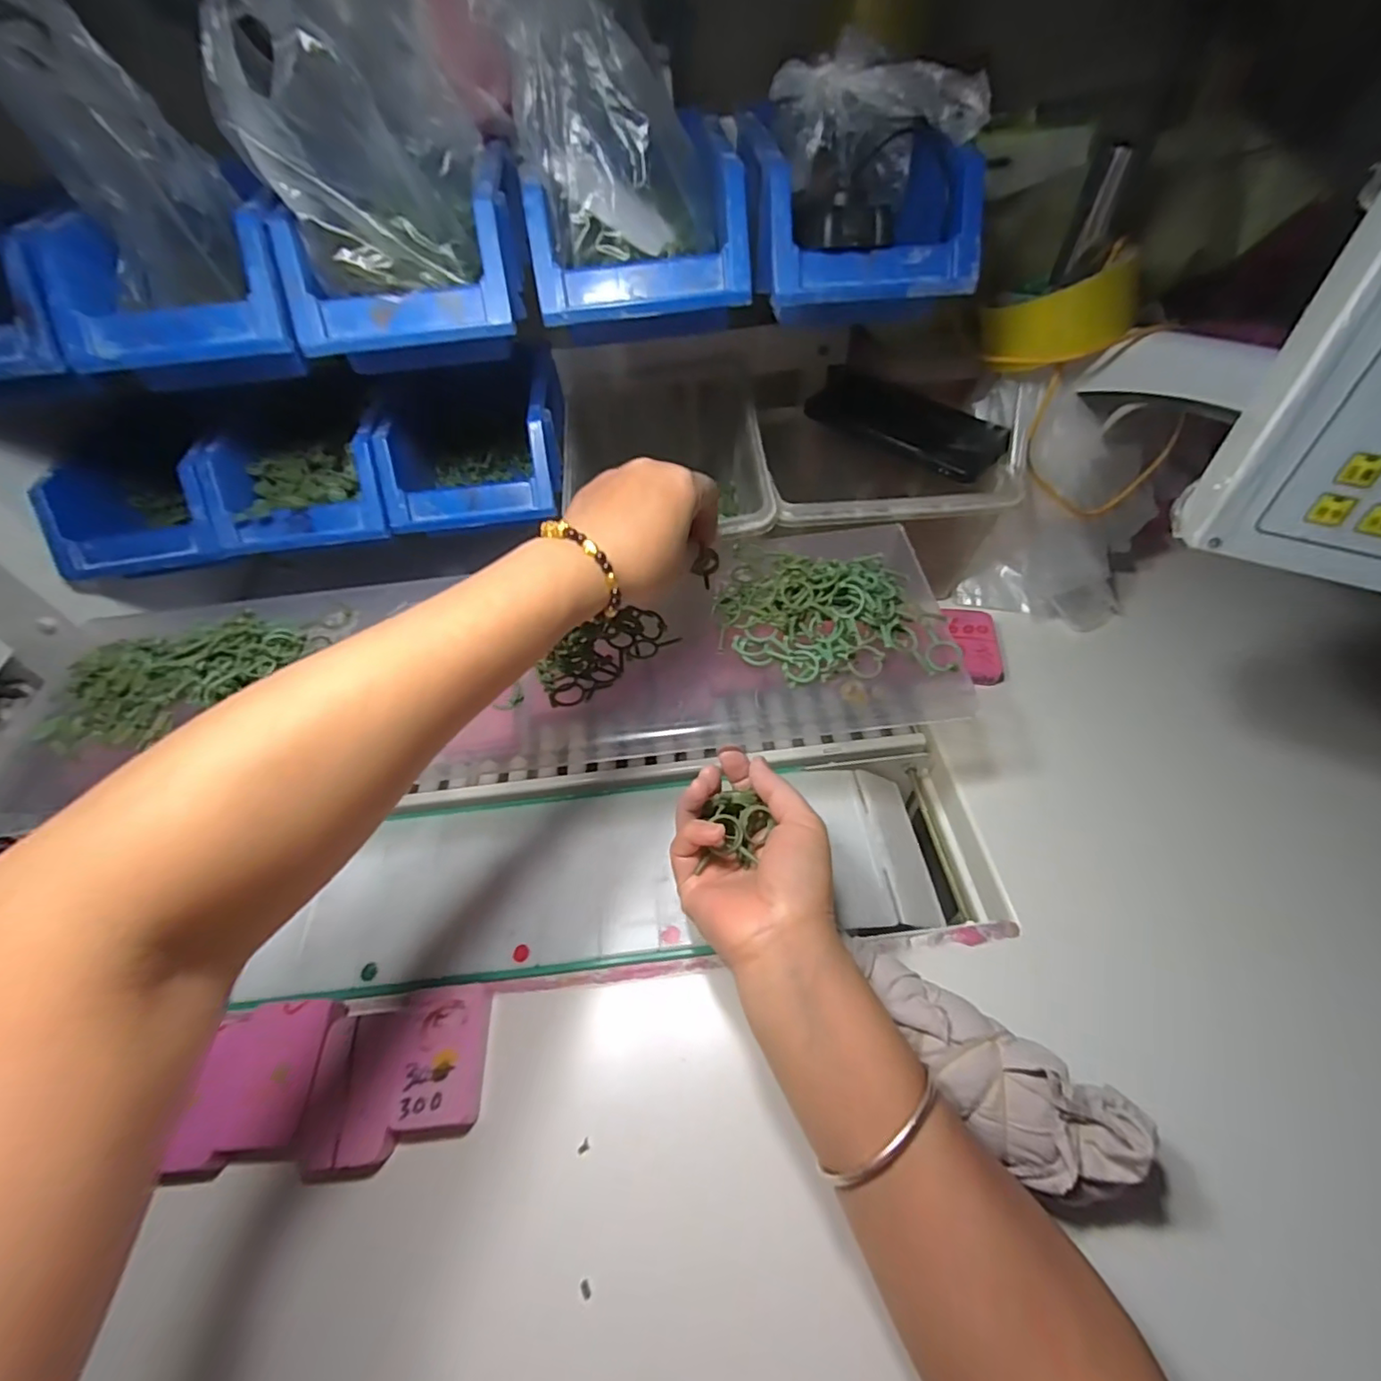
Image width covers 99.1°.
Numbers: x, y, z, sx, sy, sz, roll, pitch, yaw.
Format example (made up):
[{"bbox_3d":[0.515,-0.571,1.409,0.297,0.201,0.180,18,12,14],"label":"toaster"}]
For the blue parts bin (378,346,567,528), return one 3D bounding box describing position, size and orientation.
[{"bbox_3d":[-0.173,-0.205,0.479,0.131,0.076,0.194,-11,52,-4],"label":"blue parts bin"}]

